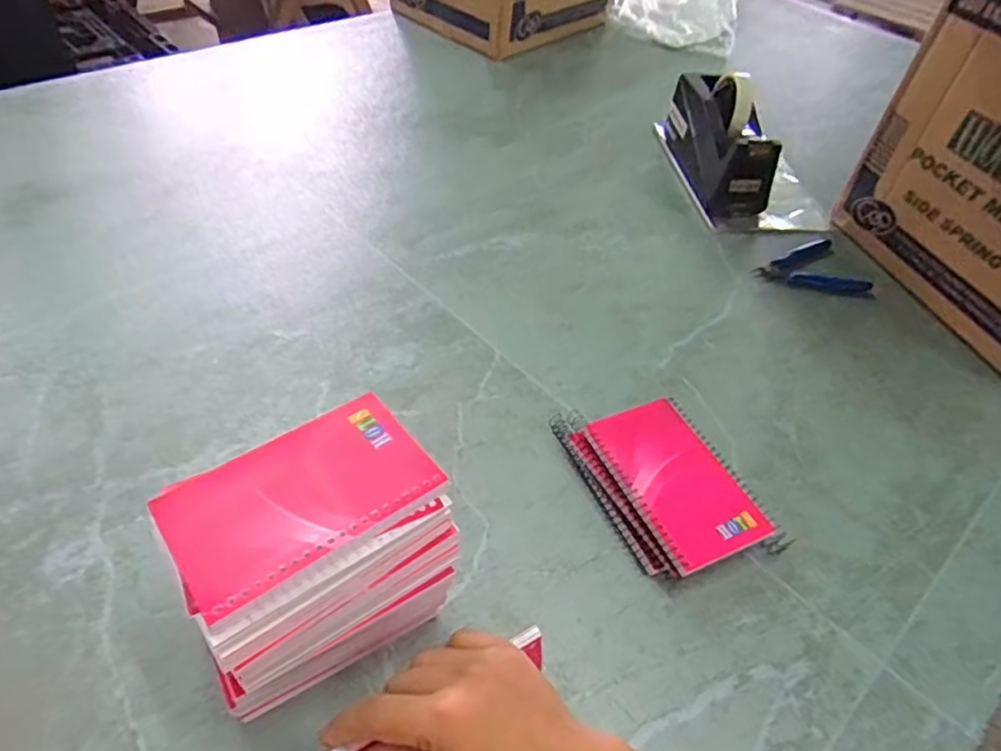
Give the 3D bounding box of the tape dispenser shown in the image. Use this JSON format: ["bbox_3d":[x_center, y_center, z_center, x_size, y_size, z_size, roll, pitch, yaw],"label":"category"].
[{"bbox_3d":[0.274,-0.295,0.800,0.077,0.110,0.207,-2,47,-7],"label":"tape dispenser"}]

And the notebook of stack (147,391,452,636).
[{"bbox_3d":[-0.103,0.062,0.337,0.130,0.007,0.079,-28,56,-28],"label":"notebook of stack"}]

